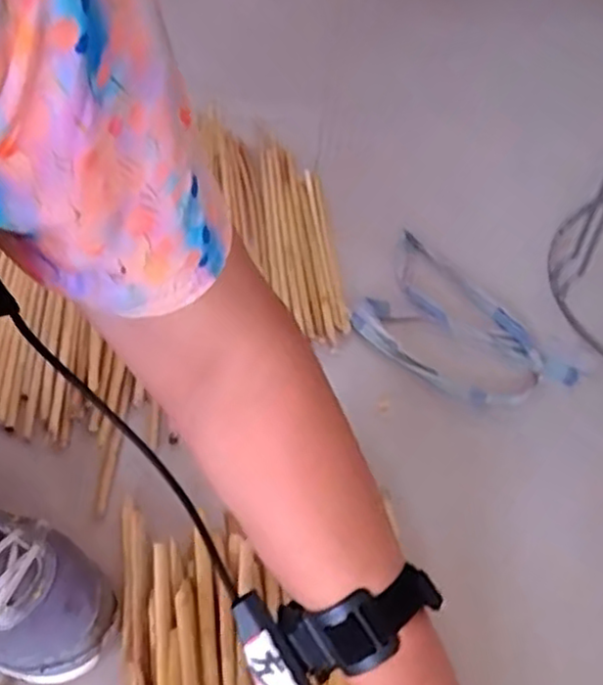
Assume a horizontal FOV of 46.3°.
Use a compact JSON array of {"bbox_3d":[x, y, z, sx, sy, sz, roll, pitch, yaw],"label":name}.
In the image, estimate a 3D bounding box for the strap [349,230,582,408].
[{"bbox_3d":[0.160,-0.011,0.723,0.231,0.024,0.148,37,59,28],"label":"strap"}]

